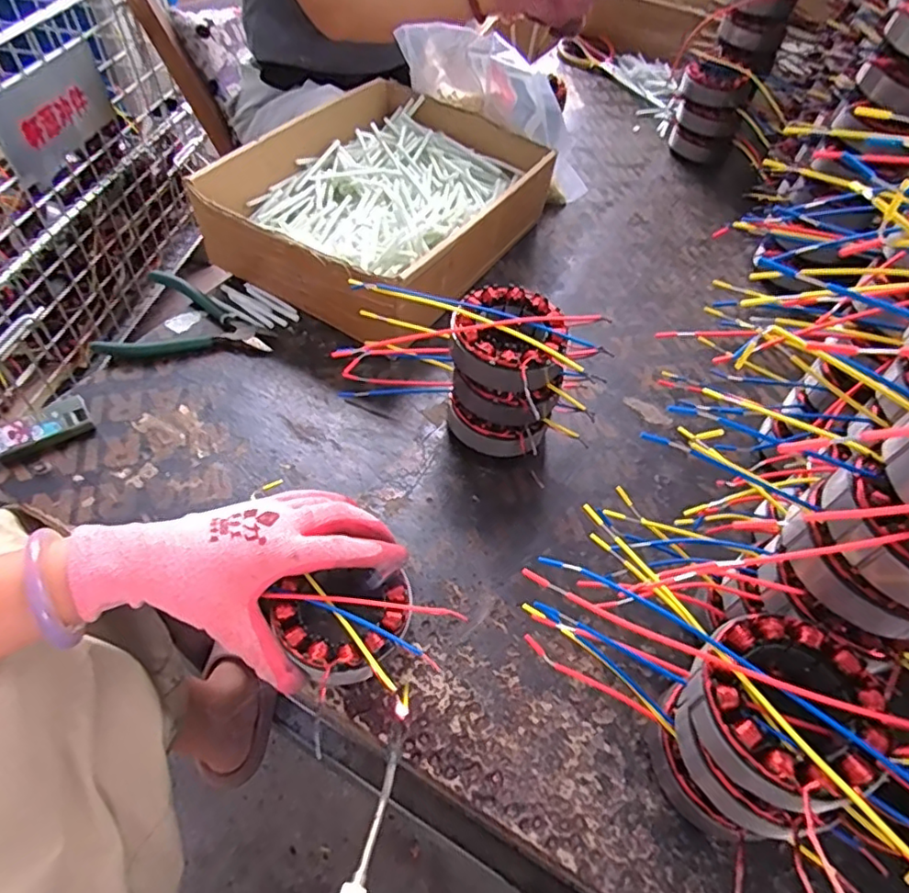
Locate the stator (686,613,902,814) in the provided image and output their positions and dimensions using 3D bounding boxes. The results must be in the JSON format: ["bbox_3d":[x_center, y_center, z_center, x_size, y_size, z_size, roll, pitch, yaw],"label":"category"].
[{"bbox_3d":[0.163,0.131,0.294,0.087,0.040,0.087,2,53,-3],"label":"stator"}]

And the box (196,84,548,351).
[{"bbox_3d":[-0.069,-0.259,0.635,0.244,0.097,0.331,27,55,15],"label":"box"}]

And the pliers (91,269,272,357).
[{"bbox_3d":[-0.238,-0.111,0.542,0.139,0.018,0.101,13,53,5],"label":"pliers"}]

